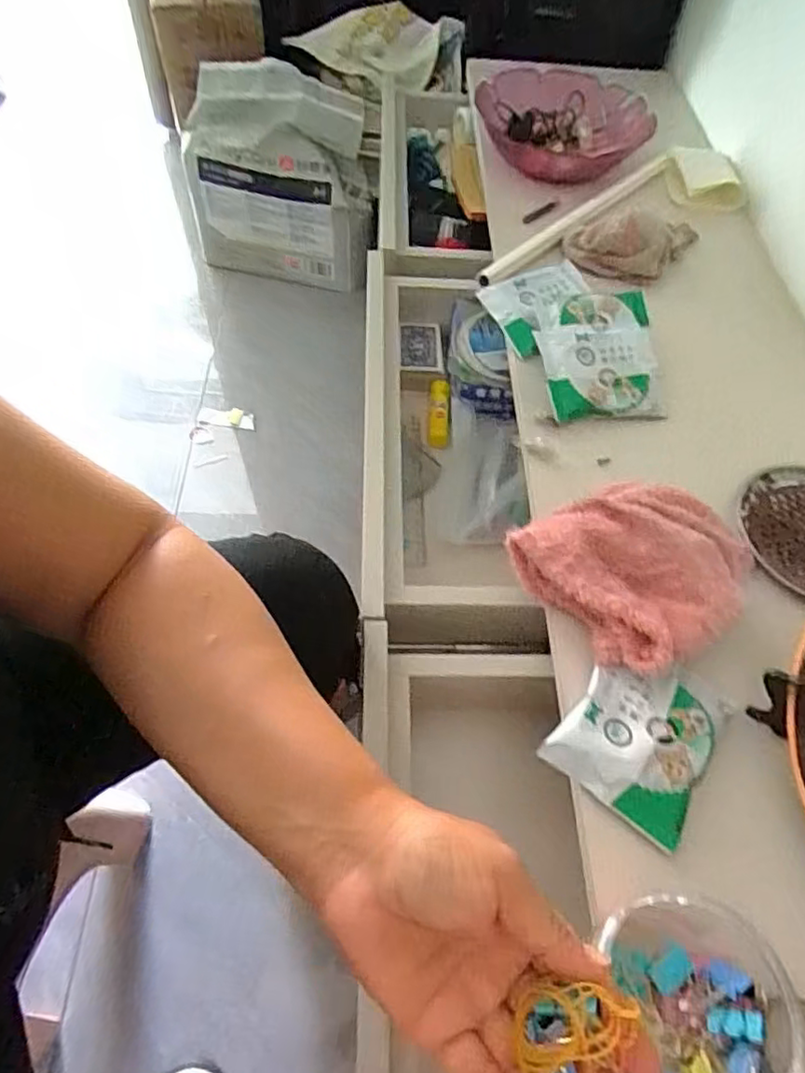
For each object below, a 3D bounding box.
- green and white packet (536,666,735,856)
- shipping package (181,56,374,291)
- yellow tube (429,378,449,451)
[{"bbox_3d":[0.163,0.132,0.422,0.092,0.017,0.108,34,61,16],"label":"green and white packet"},{"bbox_3d":[-0.246,-0.721,1.255,0.372,0.311,0.208,5,57,-1],"label":"shipping package"},{"bbox_3d":[0.043,-0.148,0.742,0.022,0.023,0.090,4,57,-2],"label":"yellow tube"}]

